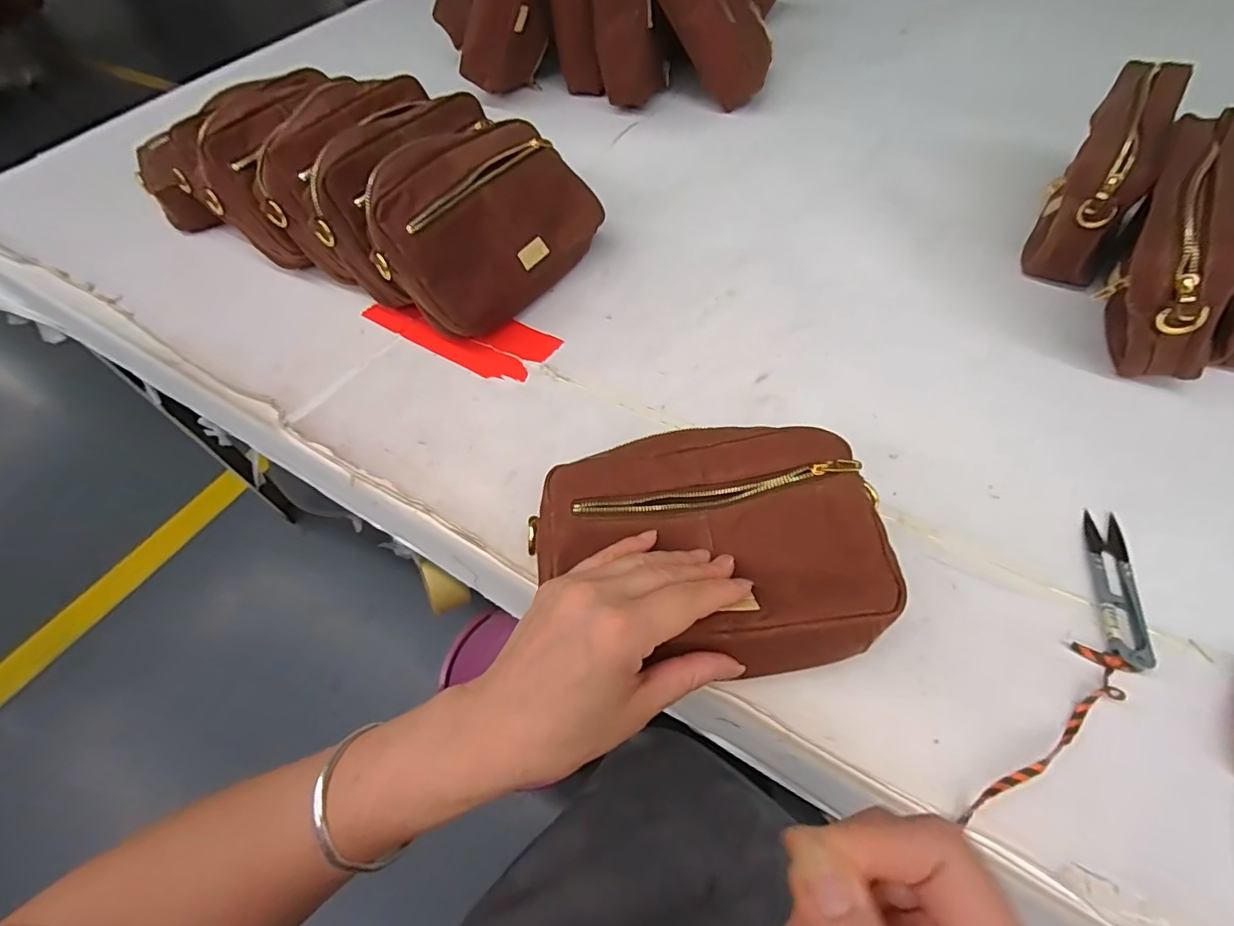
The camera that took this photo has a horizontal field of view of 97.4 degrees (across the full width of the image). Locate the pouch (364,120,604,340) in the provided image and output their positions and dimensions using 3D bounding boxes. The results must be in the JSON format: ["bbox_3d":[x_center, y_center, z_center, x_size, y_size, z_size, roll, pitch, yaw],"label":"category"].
[{"bbox_3d":[-0.116,-0.207,0.472,0.191,0.145,0.055,-44,24,-22],"label":"pouch"}]

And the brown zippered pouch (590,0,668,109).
[{"bbox_3d":[0.015,-0.555,0.668,0.087,0.203,0.076,-1,55,5],"label":"brown zippered pouch"}]

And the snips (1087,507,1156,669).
[{"bbox_3d":[0.298,0.071,0.322,0.024,0.005,0.100,17,59,15],"label":"snips"}]

